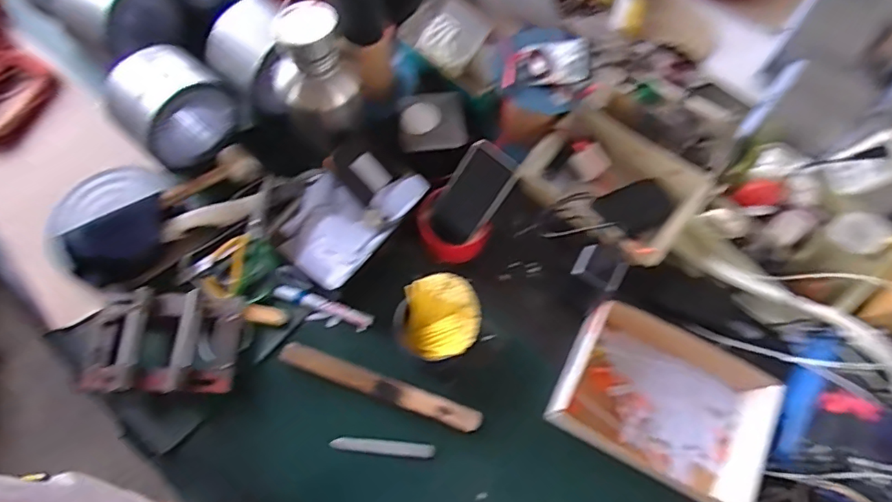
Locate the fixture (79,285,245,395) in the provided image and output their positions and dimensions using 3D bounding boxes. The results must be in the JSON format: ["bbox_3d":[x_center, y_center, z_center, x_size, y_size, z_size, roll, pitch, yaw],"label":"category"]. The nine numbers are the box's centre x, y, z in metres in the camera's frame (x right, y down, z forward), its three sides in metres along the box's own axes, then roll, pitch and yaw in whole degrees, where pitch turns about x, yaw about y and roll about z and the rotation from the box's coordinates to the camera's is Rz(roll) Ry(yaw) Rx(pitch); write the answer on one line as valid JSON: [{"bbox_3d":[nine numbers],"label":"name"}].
[{"bbox_3d":[-0.385,0.125,0.718,0.194,0.047,0.132,1,68,1],"label":"fixture"}]

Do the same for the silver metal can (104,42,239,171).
[{"bbox_3d":[-0.401,-0.209,0.783,0.116,0.142,0.149,41,74,15],"label":"silver metal can"}]

